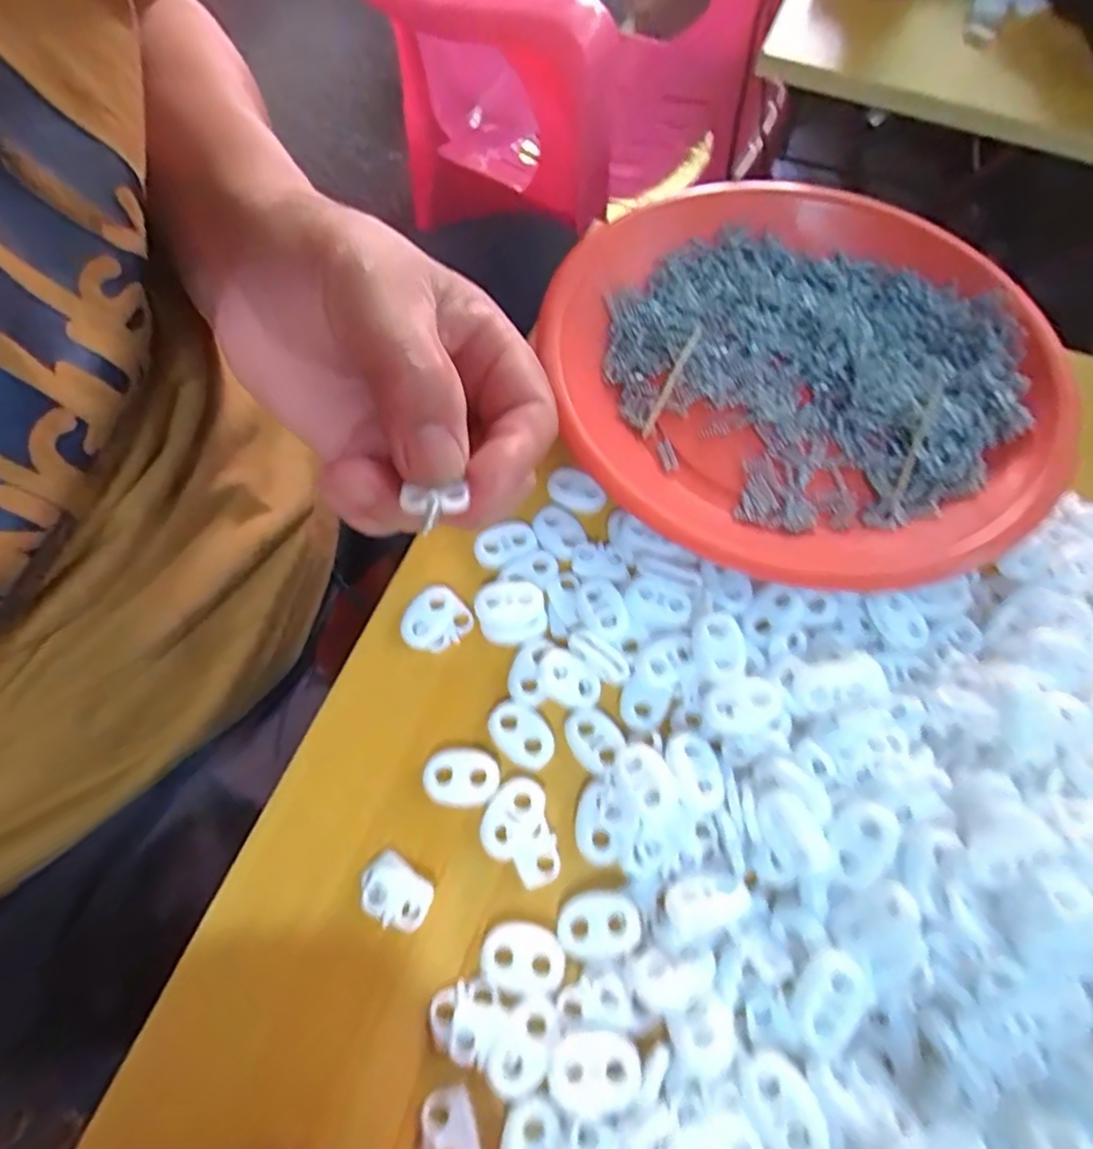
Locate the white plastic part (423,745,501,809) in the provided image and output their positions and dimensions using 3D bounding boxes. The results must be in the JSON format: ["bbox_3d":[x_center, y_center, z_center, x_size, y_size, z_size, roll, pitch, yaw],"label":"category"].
[{"bbox_3d":[-0.025,0.059,0.185,0.022,0.004,0.017,6,65,1],"label":"white plastic part"}]

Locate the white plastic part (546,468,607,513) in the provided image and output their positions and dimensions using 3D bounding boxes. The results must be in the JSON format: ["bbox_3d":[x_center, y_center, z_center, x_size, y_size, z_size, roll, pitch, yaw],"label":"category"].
[{"bbox_3d":[0.010,-0.030,0.228,0.022,0.011,0.009,28,67,11],"label":"white plastic part"}]

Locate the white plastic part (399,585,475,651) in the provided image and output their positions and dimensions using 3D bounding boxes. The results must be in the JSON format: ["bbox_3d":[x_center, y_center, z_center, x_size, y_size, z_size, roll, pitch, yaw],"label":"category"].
[{"bbox_3d":[-0.037,0.015,0.207,0.020,0.004,0.022,1,65,-2],"label":"white plastic part"}]

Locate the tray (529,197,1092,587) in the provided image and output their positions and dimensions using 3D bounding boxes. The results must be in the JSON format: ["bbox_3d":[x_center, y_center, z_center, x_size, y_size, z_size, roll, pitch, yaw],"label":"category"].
[{"bbox_3d":[0.098,-0.082,0.246,0.185,0.024,0.186,-14,66,-8],"label":"tray"}]

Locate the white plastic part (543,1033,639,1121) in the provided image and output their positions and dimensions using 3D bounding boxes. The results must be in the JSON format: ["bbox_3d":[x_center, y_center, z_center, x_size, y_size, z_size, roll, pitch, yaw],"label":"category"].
[{"bbox_3d":[0.012,0.121,0.152,0.022,0.007,0.016,-7,65,-5],"label":"white plastic part"}]

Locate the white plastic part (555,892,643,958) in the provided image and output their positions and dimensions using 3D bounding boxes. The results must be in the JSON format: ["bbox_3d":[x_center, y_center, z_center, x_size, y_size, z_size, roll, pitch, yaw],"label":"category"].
[{"bbox_3d":[0.014,0.094,0.168,0.022,0.004,0.015,-1,65,-3],"label":"white plastic part"}]

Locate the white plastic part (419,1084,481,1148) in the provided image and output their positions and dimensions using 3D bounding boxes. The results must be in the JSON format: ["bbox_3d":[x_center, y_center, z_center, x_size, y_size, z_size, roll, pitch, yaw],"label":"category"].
[{"bbox_3d":[-0.023,0.136,0.151,0.013,0.004,0.019,-19,67,-10],"label":"white plastic part"}]

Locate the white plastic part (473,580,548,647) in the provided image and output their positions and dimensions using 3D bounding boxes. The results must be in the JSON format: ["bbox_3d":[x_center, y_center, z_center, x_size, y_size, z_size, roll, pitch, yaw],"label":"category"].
[{"bbox_3d":[-0.011,0.012,0.204,0.022,0.012,0.019,-10,66,-7],"label":"white plastic part"}]

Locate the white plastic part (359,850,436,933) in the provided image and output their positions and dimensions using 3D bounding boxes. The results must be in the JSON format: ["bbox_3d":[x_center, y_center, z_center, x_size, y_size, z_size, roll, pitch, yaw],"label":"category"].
[{"bbox_3d":[-0.042,0.088,0.174,0.021,0.004,0.015,35,68,14],"label":"white plastic part"}]

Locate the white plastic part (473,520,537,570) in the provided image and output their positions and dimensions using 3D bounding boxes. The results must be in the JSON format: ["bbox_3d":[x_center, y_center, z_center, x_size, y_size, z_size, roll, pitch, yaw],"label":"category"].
[{"bbox_3d":[-0.014,-0.011,0.219,0.021,0.006,0.013,-26,68,-14],"label":"white plastic part"}]

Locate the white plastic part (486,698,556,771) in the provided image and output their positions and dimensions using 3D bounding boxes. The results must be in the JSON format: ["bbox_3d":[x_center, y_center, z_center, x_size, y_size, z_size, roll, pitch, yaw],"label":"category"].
[{"bbox_3d":[-0.008,0.048,0.190,0.015,0.004,0.023,-42,73,-19],"label":"white plastic part"}]

